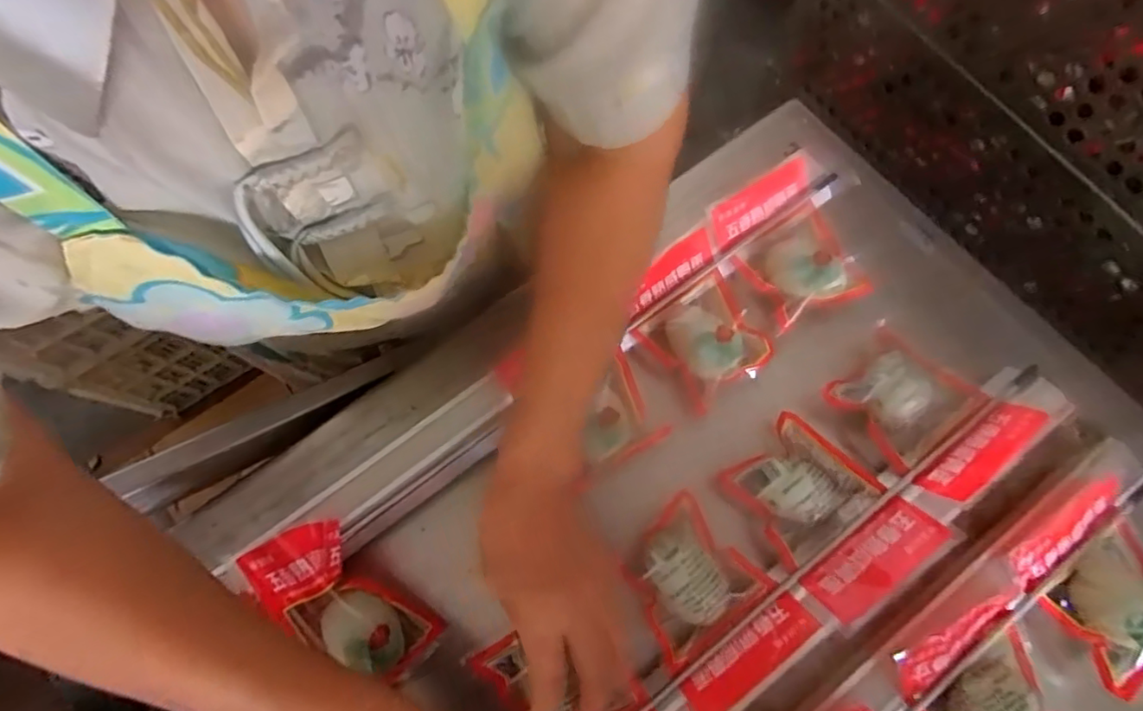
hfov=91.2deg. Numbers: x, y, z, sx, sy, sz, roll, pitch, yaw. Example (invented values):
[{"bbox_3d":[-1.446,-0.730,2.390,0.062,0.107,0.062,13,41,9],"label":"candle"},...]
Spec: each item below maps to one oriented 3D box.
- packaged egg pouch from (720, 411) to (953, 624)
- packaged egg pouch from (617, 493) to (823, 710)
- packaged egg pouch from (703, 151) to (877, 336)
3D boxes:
[{"bbox_3d":[0.166,0.102,0.367,0.085,0.029,0.115,-38,74,-10],"label":"packaged egg pouch"},{"bbox_3d":[0.081,0.153,0.344,0.086,0.032,0.105,-40,74,-10],"label":"packaged egg pouch"},{"bbox_3d":[0.172,-0.086,0.433,0.104,0.037,0.114,-30,73,-7],"label":"packaged egg pouch"}]

